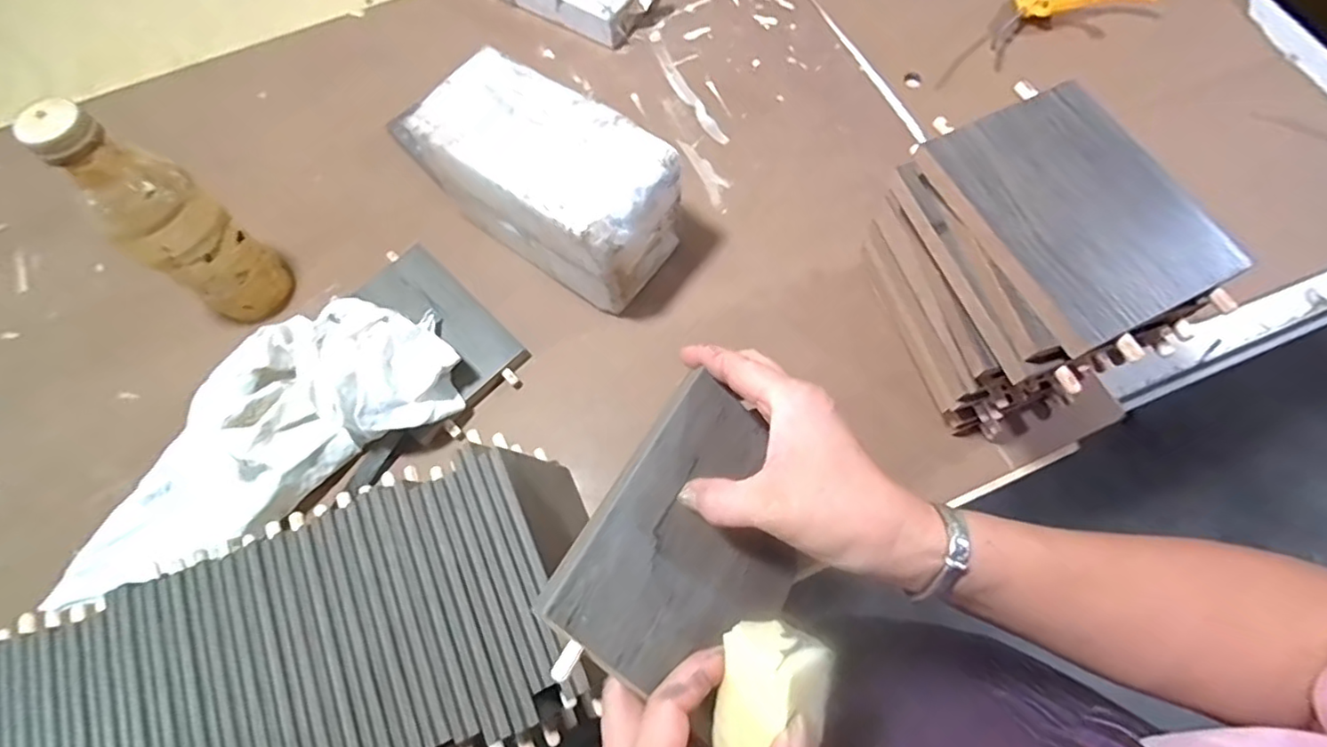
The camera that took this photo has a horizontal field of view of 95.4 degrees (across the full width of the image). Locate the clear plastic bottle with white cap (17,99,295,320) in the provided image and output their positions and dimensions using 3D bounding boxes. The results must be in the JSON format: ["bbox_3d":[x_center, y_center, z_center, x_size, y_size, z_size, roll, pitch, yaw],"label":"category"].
[{"bbox_3d":[-0.375,-0.106,0.461,0.067,0.207,0.064,-7,69,0],"label":"clear plastic bottle with white cap"}]

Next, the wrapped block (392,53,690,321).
[{"bbox_3d":[-0.093,-0.153,0.514,0.216,0.128,0.114,32,75,13],"label":"wrapped block"}]

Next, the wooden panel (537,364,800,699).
[{"bbox_3d":[0.019,0.085,0.305,0.112,0.006,0.146,46,57,-12],"label":"wooden panel"}]

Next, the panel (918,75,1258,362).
[{"bbox_3d":[0.241,-0.096,0.350,0.112,0.014,0.161,-25,70,-7],"label":"panel"}]

